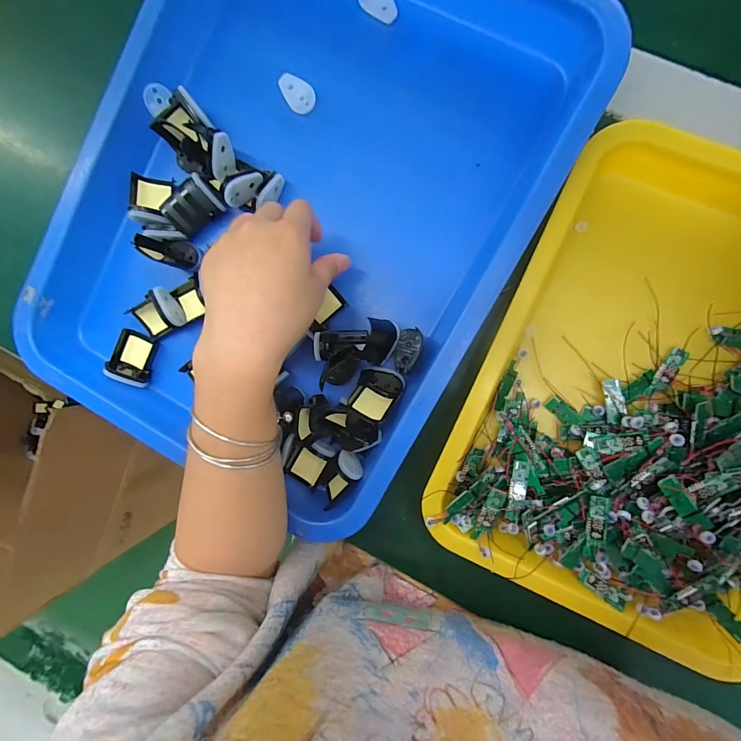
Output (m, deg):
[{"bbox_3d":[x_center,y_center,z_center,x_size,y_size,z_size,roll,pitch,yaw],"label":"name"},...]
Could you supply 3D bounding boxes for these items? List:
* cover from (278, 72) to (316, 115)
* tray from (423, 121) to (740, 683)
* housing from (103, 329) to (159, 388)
[{"bbox_3d":[-0.059,-0.228,0.305,0.022,0.004,0.032,-33,96,6],"label":"cover"},{"bbox_3d":[0.213,0.023,0.269,0.261,0.043,0.331,24,91,7],"label":"tray"},{"bbox_3d":[-0.210,-0.011,0.330,0.034,0.020,0.044,21,95,6],"label":"housing"}]

